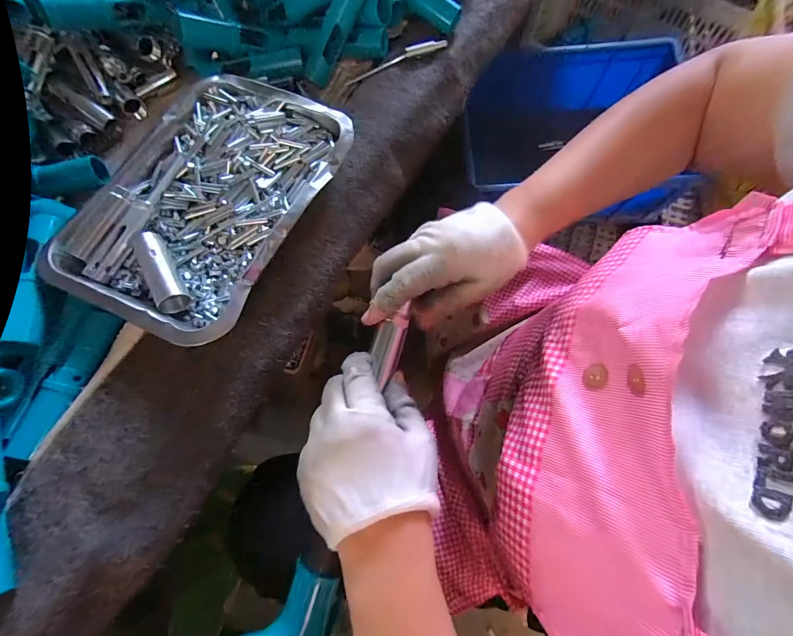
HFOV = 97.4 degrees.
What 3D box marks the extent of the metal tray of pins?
[{"bbox_3d":[-0.168,-0.111,0.320,0.186,0.043,0.252,23,72,10],"label":"metal tray of pins"}]

